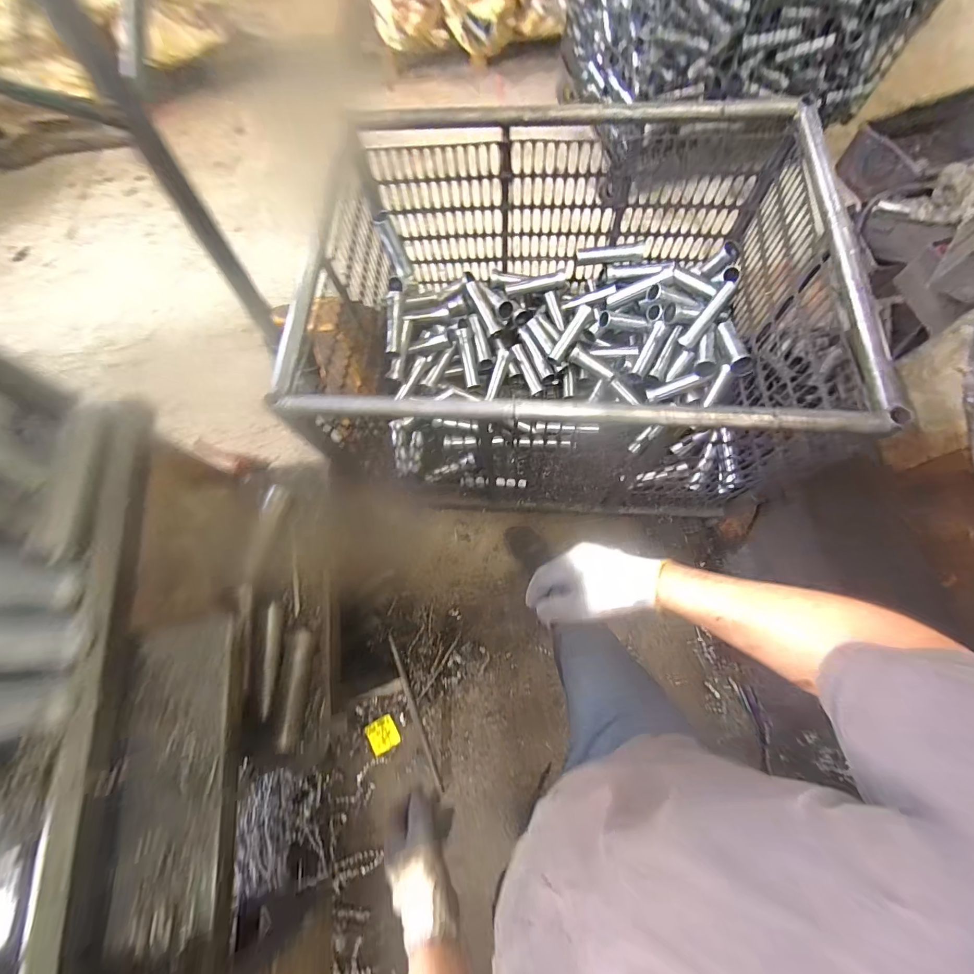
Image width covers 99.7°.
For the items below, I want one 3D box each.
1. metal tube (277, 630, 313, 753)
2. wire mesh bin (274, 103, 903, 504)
[{"bbox_3d":[-0.329,0.342,0.704,0.034,0.027,0.184,-3,72,2],"label":"metal tube"},{"bbox_3d":[0.186,-0.399,1.092,1.074,0.596,0.787,2,72,3],"label":"wire mesh bin"}]

